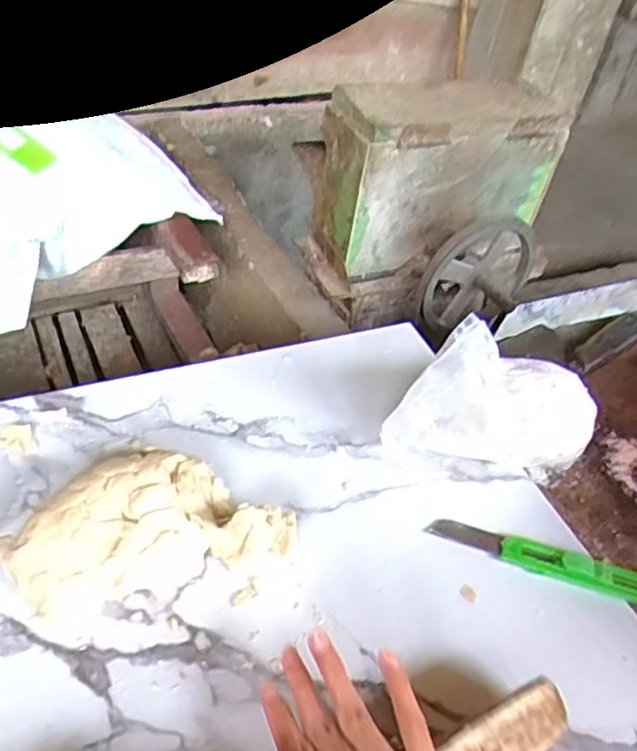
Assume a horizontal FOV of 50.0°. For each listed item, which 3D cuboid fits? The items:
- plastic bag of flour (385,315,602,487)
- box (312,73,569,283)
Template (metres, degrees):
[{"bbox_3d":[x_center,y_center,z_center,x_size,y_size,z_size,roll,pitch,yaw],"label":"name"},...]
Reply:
[{"bbox_3d":[0.139,0.015,0.530,0.168,0.120,0.061,4,44,-4],"label":"plastic bag of flour"},{"bbox_3d":[0.179,-0.306,1.040,0.345,0.223,0.140,-12,48,-24],"label":"box"}]

